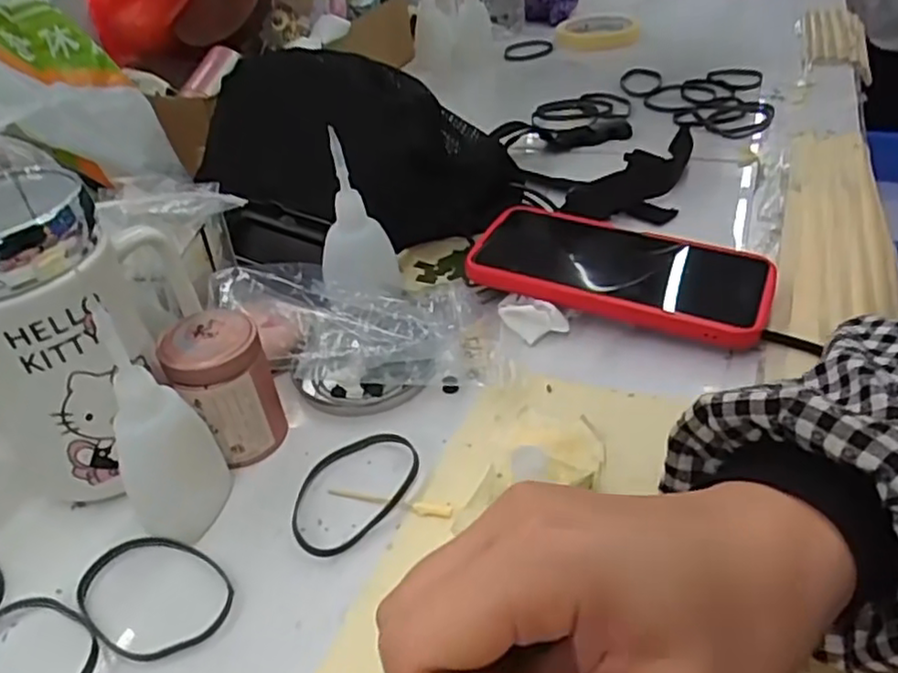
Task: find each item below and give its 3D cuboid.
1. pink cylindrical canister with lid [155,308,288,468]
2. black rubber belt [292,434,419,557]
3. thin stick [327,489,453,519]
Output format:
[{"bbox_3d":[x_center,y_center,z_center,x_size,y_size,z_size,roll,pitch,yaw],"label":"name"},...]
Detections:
[{"bbox_3d":[-0.107,0.025,0.339,0.043,0.066,0.038,-20,40,-19],"label":"pink cylindrical canister with lid"},{"bbox_3d":[-0.045,0.068,0.323,0.047,0.007,0.071,24,46,33],"label":"black rubber belt"},{"bbox_3d":[-0.027,0.074,0.316,0.059,0.004,0.007,7,39,15],"label":"thin stick"}]

